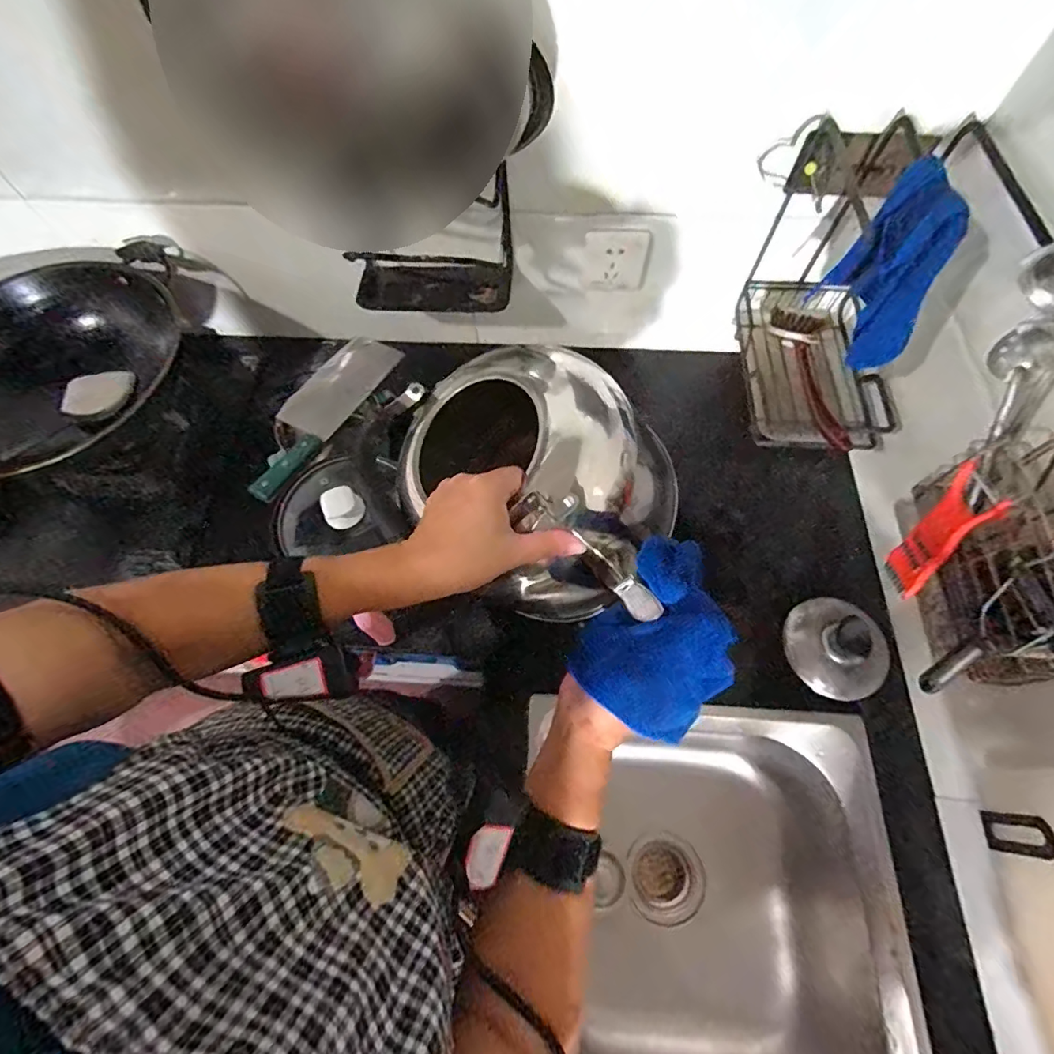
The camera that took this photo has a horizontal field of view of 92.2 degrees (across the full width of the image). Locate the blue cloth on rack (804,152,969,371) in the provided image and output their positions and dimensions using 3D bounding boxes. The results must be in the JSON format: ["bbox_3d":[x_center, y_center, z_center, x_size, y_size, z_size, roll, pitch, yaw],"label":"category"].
[{"bbox_3d":[0.373,-0.264,0.521,0.039,0.156,0.126,-3,66,1],"label":"blue cloth on rack"}]

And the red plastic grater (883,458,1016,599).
[{"bbox_3d":[0.404,0.012,0.497,0.023,0.140,0.060,18,43,10],"label":"red plastic grater"}]

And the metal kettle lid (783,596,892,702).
[{"bbox_3d":[0.386,0.141,0.616,0.103,0.085,0.120,-17,67,-4],"label":"metal kettle lid"}]

